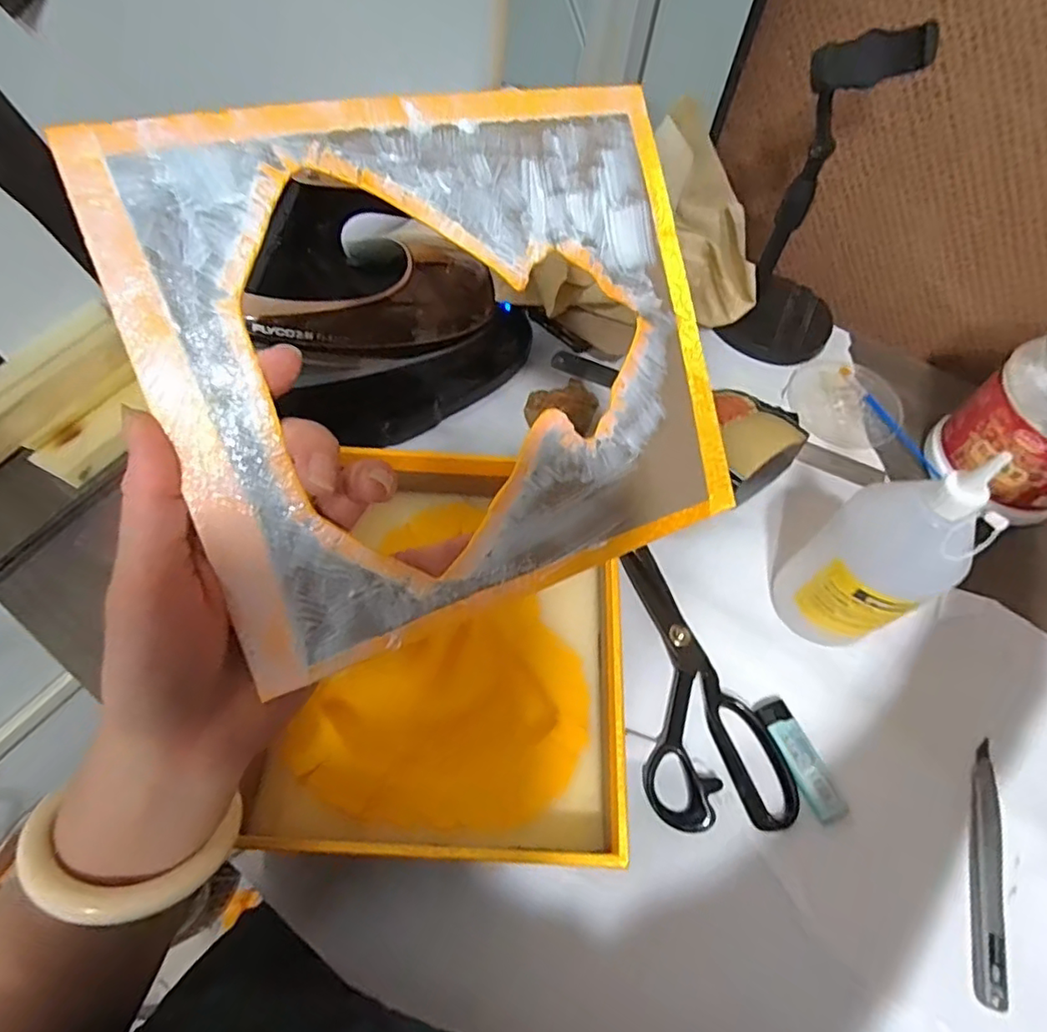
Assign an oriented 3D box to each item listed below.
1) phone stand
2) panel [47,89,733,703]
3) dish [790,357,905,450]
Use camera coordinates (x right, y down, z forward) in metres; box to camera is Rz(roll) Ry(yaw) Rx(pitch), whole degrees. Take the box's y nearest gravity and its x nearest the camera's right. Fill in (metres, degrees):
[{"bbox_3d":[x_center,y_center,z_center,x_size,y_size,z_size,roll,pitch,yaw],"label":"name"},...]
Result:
[{"bbox_3d":[0.267,-0.263,0.512,0.111,0.246,0.122,34,65,15],"label":"phone stand"},{"bbox_3d":[-0.022,-0.064,0.243,0.231,0.007,0.202,-20,99,-20],"label":"panel"},{"bbox_3d":[0.308,-0.112,0.565,0.097,0.010,0.107,10,61,3],"label":"dish"}]

